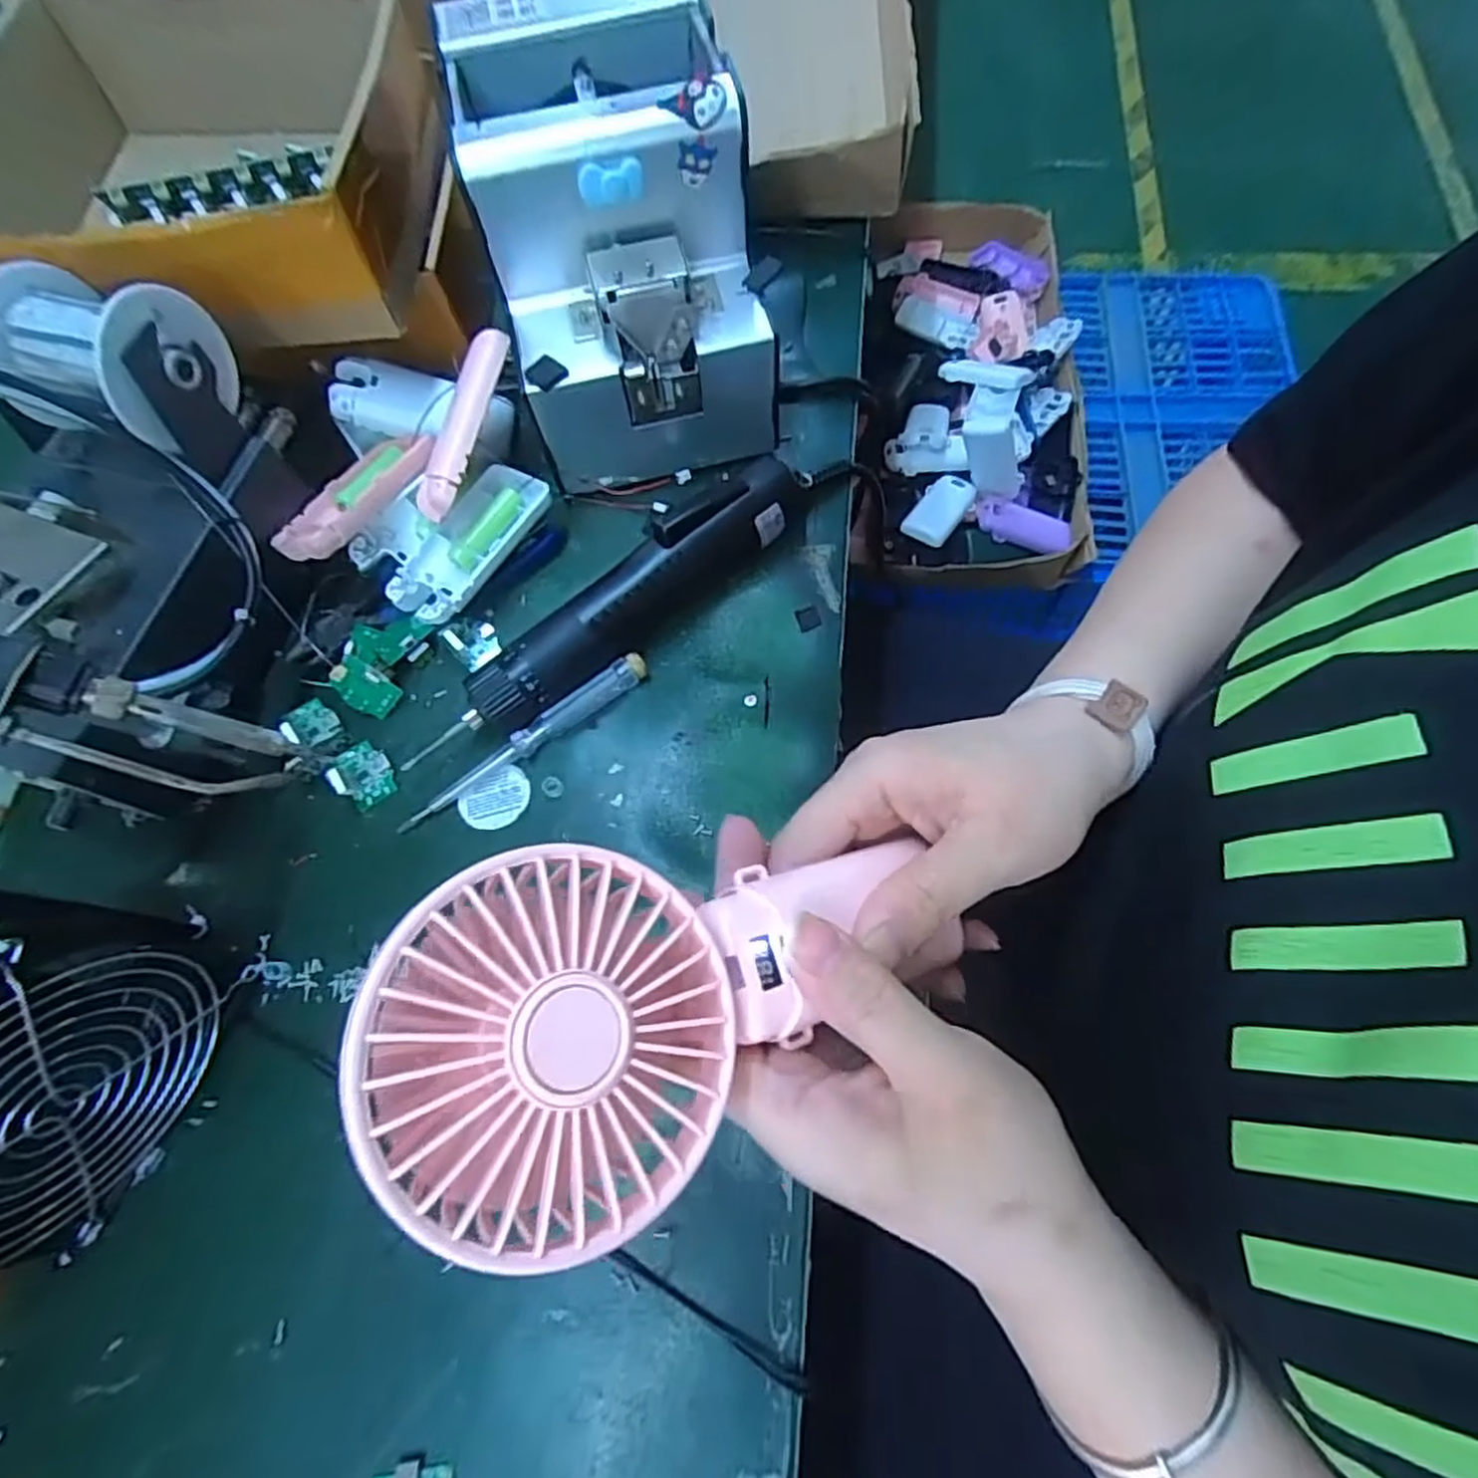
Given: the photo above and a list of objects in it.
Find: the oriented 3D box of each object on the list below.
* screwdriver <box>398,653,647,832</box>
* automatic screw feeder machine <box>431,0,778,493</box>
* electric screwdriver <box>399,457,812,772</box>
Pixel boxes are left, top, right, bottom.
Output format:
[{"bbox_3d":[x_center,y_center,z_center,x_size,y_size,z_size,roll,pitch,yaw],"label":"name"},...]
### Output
[{"bbox_3d":[-0.104,0.001,0.353,0.136,0.013,0.013,-37,71,-10],"label":"screwdriver"},{"bbox_3d":[-0.060,-0.249,0.376,0.122,0.152,0.166,-14,69,-2],"label":"automatic screw feeder machine"},{"bbox_3d":[-0.050,-0.074,0.364,0.221,0.039,0.042,-41,72,-12],"label":"electric screwdriver"}]

